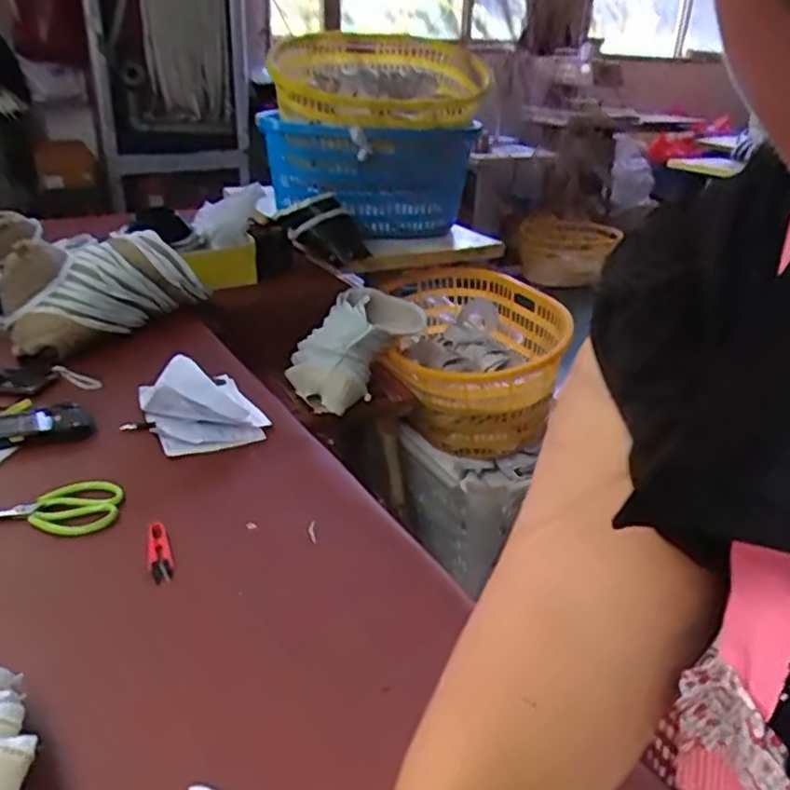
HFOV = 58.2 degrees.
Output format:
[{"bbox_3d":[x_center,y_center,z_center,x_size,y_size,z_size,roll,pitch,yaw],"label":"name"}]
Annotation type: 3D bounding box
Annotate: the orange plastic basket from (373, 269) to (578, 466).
[{"bbox_3d":[0.189,-0.073,1.822,0.445,0.348,0.473,6,26,7],"label":"orange plastic basket"}]

